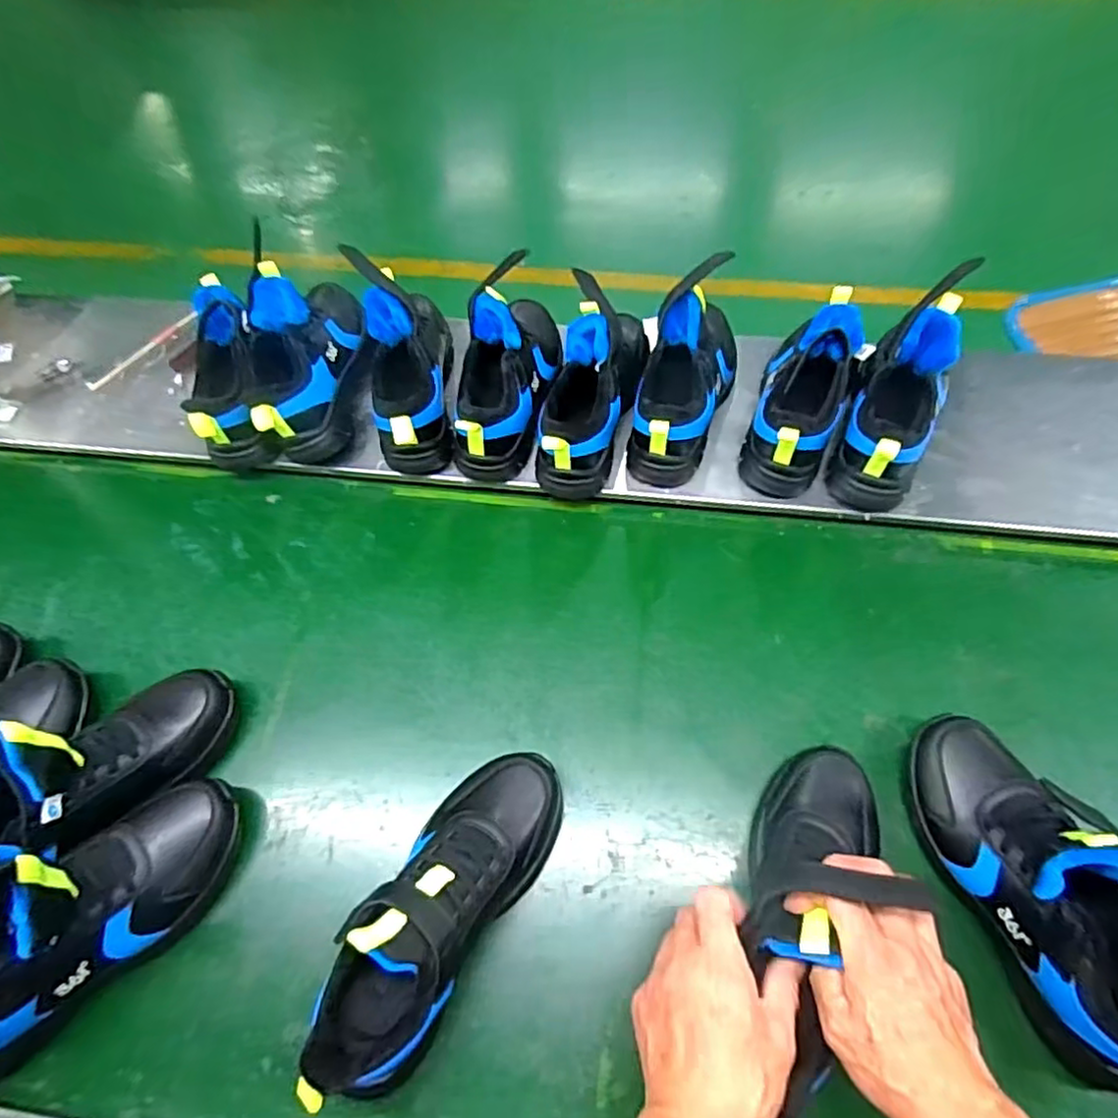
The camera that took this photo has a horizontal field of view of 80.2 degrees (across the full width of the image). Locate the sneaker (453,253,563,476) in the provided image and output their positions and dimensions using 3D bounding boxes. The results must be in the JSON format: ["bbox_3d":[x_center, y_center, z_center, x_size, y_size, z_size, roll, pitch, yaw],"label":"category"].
[{"bbox_3d":[-0.053,-0.208,0.697,0.084,0.138,0.225,9,61,6],"label":"sneaker"}]

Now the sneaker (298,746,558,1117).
[{"bbox_3d":[-0.086,0.256,0.495,0.086,0.123,0.247,29,56,15],"label":"sneaker"}]

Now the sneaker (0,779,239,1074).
[{"bbox_3d":[-0.367,0.265,0.489,0.245,0.152,0.091,-37,66,-18],"label":"sneaker"}]

